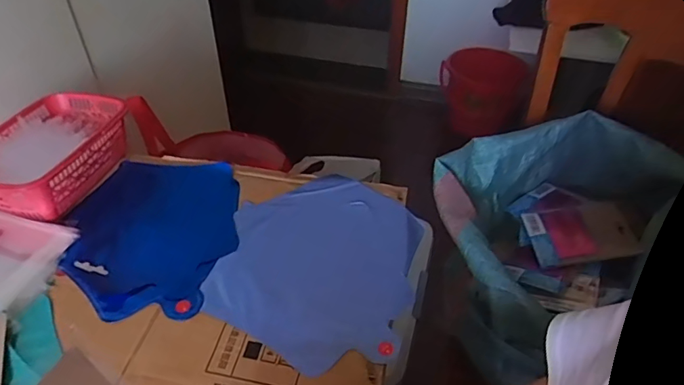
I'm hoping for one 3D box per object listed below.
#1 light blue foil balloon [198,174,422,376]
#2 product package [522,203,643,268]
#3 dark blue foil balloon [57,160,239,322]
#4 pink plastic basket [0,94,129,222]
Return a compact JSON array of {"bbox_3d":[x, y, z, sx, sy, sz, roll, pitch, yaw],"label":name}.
[{"bbox_3d":[-0.028,0.081,0.600,0.226,0.017,0.278,9,43,7],"label":"light blue foil balloon"},{"bbox_3d":[0.399,0.066,0.824,0.160,0.027,0.126,-2,43,-3],"label":"product package"},{"bbox_3d":[-0.242,0.050,0.626,0.207,0.025,0.270,-3,42,-6],"label":"dark blue foil balloon"},{"bbox_3d":[-0.401,-0.049,0.677,0.149,0.078,0.215,11,43,10],"label":"pink plastic basket"}]

